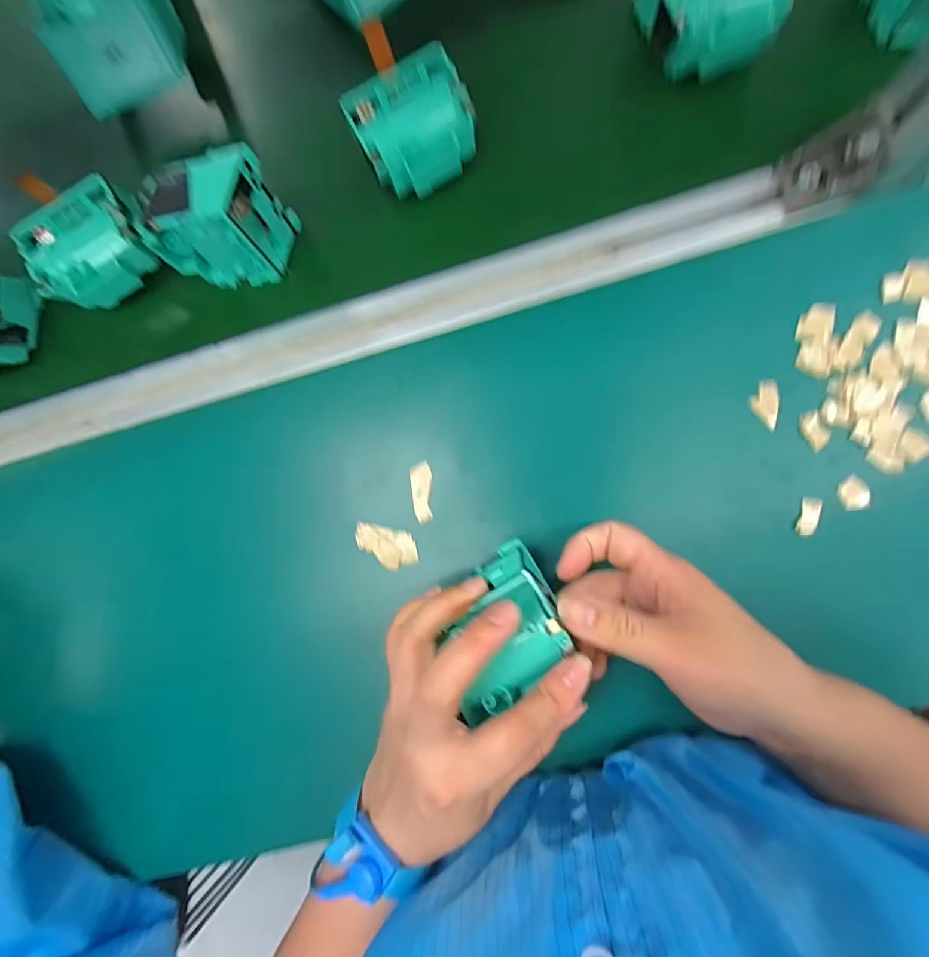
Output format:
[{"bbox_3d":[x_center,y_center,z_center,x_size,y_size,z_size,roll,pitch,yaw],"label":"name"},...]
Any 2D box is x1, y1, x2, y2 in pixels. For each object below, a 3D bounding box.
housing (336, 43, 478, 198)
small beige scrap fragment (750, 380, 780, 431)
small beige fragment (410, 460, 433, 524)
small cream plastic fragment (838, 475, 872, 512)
[{"bbox_3d":[-0.032,-0.228,0.321,0.075,0.039,0.070,-27,86,5],"label":"housing"},{"bbox_3d":[0.188,-0.046,0.299,0.015,0.005,0.030,5,91,5],"label":"small beige scrap fragment"},{"bbox_3d":[-0.027,0.009,0.317,0.014,0.006,0.039,-7,90,5],"label":"small beige fragment"},{"bbox_3d":[0.233,0.009,0.286,0.015,0.004,0.020,-11,89,5],"label":"small cream plastic fragment"}]

